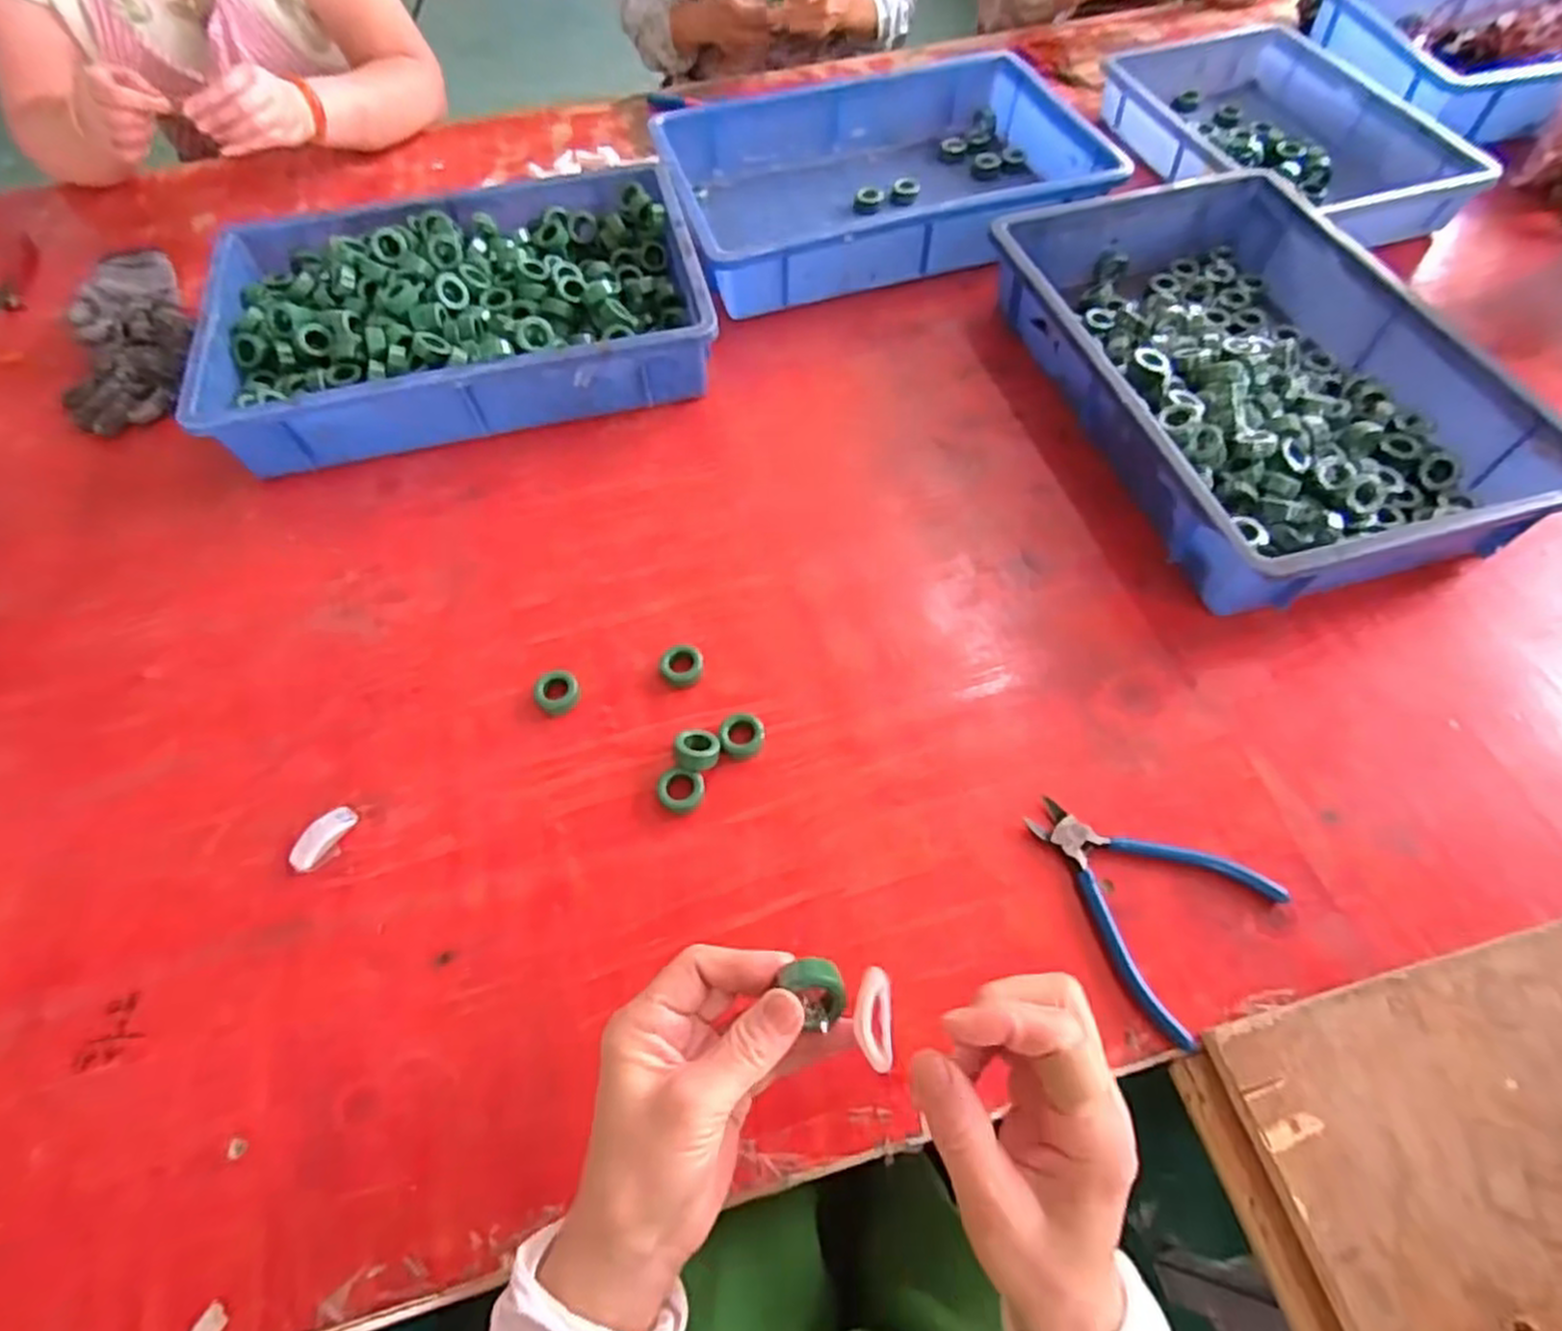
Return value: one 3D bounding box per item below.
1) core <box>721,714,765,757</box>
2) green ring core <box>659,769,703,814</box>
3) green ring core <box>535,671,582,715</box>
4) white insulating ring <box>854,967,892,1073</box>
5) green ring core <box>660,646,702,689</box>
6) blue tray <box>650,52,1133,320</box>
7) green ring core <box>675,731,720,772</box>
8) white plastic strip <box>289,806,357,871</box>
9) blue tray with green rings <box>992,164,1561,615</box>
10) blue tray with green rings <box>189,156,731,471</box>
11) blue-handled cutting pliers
[{"bbox_3d":[-0.026,0.049,0.526,0.029,0.016,0.028,-1,60,2],"label":"core"},{"bbox_3d":[-0.065,0.082,0.505,0.029,0.009,0.028,-1,60,2],"label":"green ring core"},{"bbox_3d":[-0.158,0.019,0.547,0.030,0.011,0.032,-1,60,2],"label":"green ring core"},{"bbox_3d":[0.038,0.149,0.324,0.015,0.006,0.039,-2,74,1],"label":"white insulating ring"},{"bbox_3d":[-0.071,0.001,0.557,0.030,0.015,0.028,-1,60,2],"label":"green ring core"},{"bbox_3d":[0.103,-0.526,0.835,0.434,0.071,0.294,-15,60,-6],"label":"blue tray"},{"bbox_3d":[-0.055,0.057,0.516,0.028,0.018,0.026,-1,60,2],"label":"green ring core"},{"bbox_3d":[-0.296,0.112,0.500,0.024,0.012,0.045,24,63,16],"label":"white plastic strip"},{"bbox_3d":[0.389,-0.249,0.650,0.287,0.076,0.427,-17,60,-7],"label":"blue tray with green rings"},{"bbox_3d":[-0.299,-0.340,0.731,0.431,0.078,0.308,-16,60,-7],"label":"blue tray with green rings"},{"bbox_3d":[0.214,0.136,0.470,0.139,0.010,0.116,37,67,21],"label":"blue-handled cutting pliers"}]

